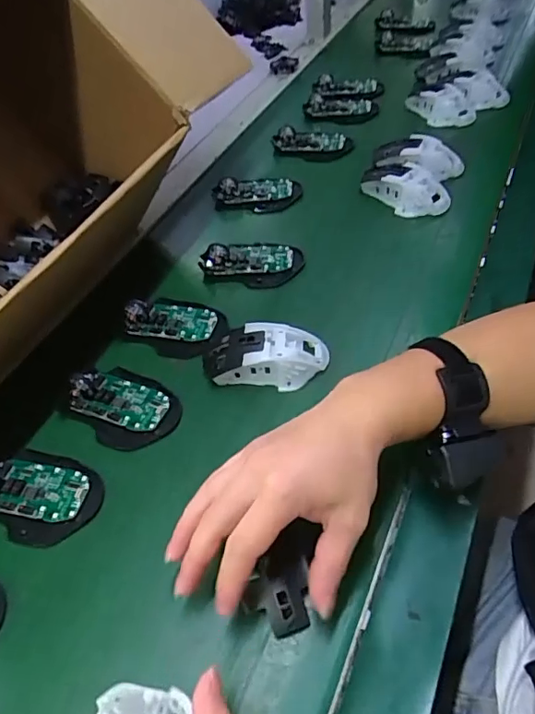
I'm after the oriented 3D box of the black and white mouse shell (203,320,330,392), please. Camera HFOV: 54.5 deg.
[{"bbox_3d":[-0.002,-0.001,0.493,0.118,0.040,0.060,-2,48,5],"label":"black and white mouse shell"}]

